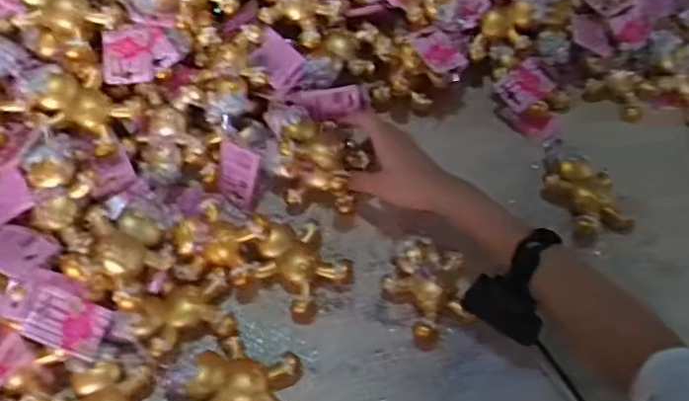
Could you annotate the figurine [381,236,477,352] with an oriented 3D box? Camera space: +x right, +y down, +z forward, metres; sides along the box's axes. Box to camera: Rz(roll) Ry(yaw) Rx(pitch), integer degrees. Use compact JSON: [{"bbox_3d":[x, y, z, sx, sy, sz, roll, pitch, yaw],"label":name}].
[{"bbox_3d":[0.082,0.080,0.613,0.080,0.039,0.095,-25,61,-19],"label":"figurine"}]

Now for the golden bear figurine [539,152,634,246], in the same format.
[{"bbox_3d":[0.248,-0.005,0.672,0.063,0.047,0.104,-23,61,-18],"label":"golden bear figurine"}]

